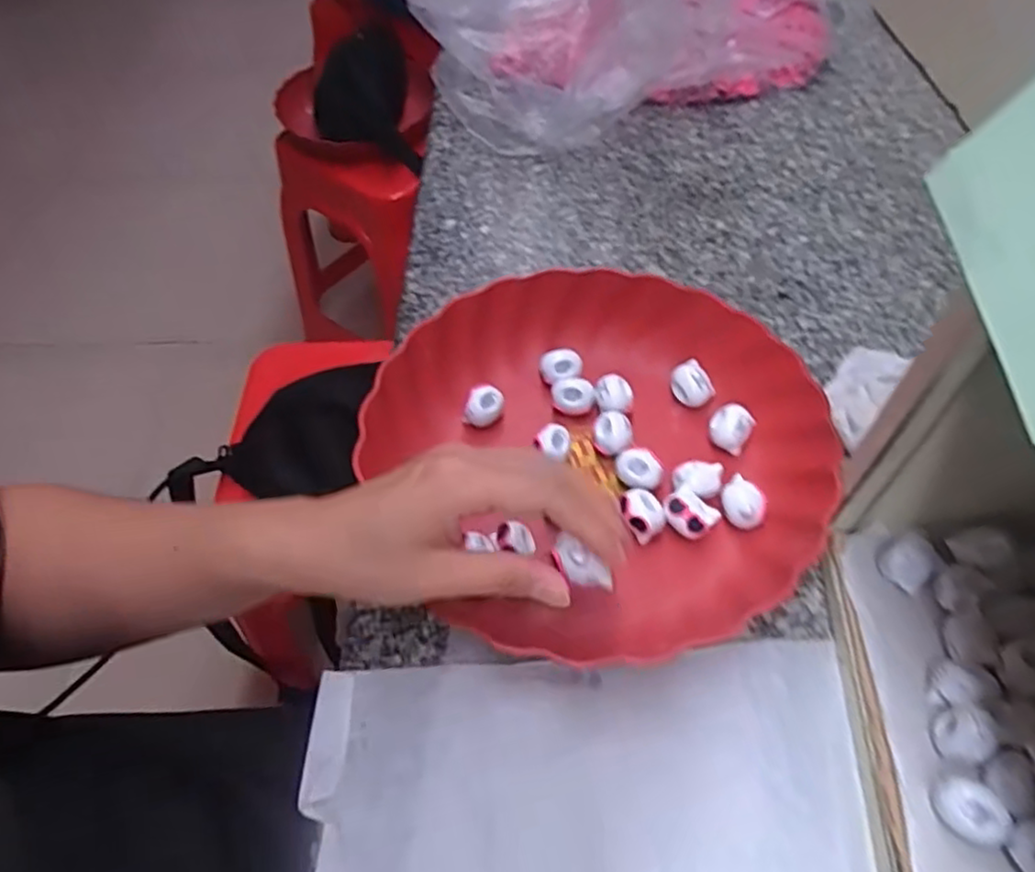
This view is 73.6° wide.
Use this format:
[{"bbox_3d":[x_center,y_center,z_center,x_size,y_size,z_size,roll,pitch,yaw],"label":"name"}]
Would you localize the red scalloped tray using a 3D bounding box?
[{"bbox_3d":[0.043,0.007,0.388,0.243,0.052,0.234,16,56,14],"label":"red scalloped tray"}]

